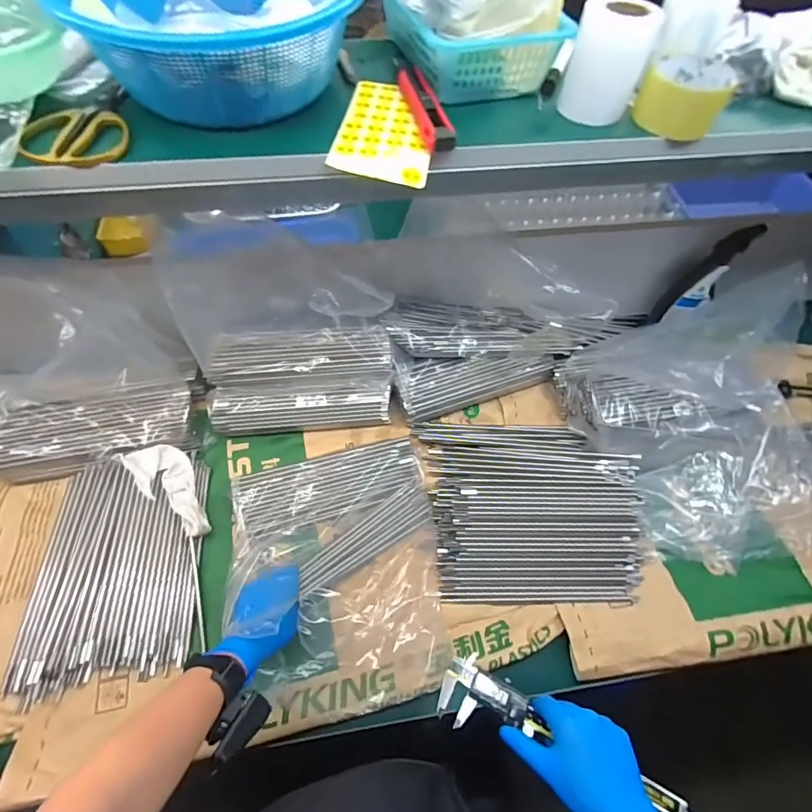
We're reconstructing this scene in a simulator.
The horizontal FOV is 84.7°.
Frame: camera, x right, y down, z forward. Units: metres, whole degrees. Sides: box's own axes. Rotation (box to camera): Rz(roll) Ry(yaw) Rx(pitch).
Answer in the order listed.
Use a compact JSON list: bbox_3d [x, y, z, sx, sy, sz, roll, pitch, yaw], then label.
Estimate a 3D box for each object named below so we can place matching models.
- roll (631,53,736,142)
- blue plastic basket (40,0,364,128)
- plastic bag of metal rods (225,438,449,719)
[{"bbox_3d":[0.284,-0.318,0.457,0.080,0.042,0.084,1,61,-1],"label":"roll"},{"bbox_3d":[-0.178,-0.371,0.430,0.244,0.084,0.229,1,59,-2],"label":"blue plastic basket"},{"bbox_3d":[-0.095,0.222,0.625,0.277,0.054,0.339,-5,61,-5],"label":"plastic bag of metal rods"}]

